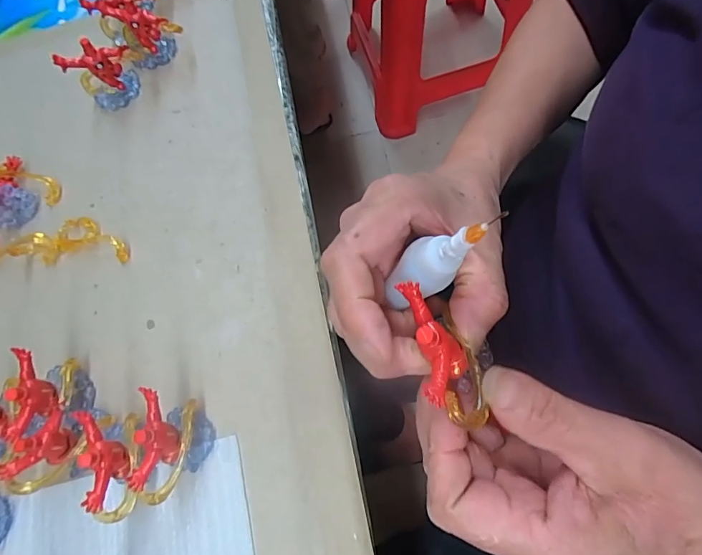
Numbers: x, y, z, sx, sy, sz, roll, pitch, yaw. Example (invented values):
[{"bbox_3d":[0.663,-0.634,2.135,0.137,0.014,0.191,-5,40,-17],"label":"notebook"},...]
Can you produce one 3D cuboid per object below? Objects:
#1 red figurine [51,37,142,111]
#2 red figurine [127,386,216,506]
[{"bbox_3d":[-0.191,-0.162,0.341,0.052,0.048,0.027,-38,72,-7],"label":"red figurine"},{"bbox_3d":[-0.099,0.094,0.244,0.029,0.049,0.055,0,71,7],"label":"red figurine"}]

